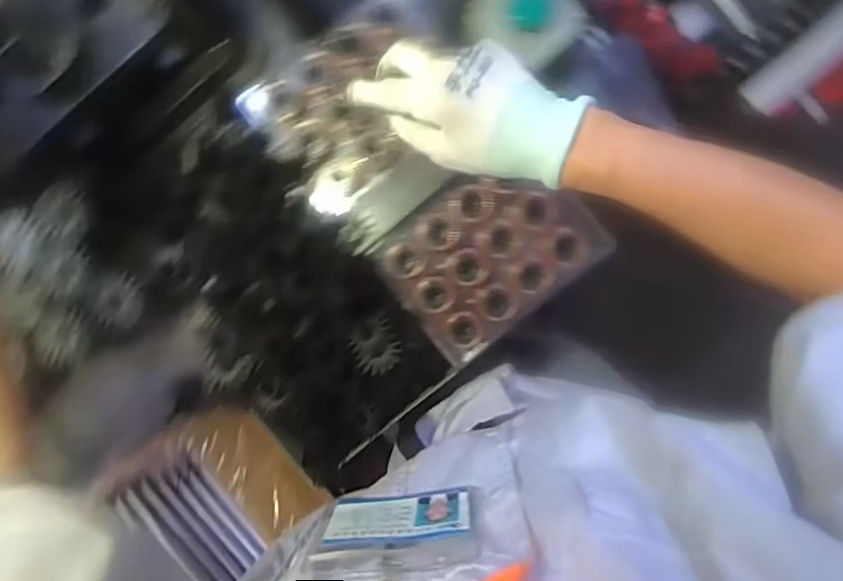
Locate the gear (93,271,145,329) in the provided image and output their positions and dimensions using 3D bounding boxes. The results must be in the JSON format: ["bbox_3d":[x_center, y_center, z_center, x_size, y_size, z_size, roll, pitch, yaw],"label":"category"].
[{"bbox_3d":[-0.286,0.013,0.532,0.052,0.009,0.046,-27,92,5],"label":"gear"}]

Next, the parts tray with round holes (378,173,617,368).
[{"bbox_3d":[0.070,-0.042,0.585,0.204,0.023,0.154,-40,91,5],"label":"parts tray with round holes"}]

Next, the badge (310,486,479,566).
[{"bbox_3d":[-0.013,0.145,0.347,0.093,0.074,0.010,-7,94,4],"label":"badge"}]

